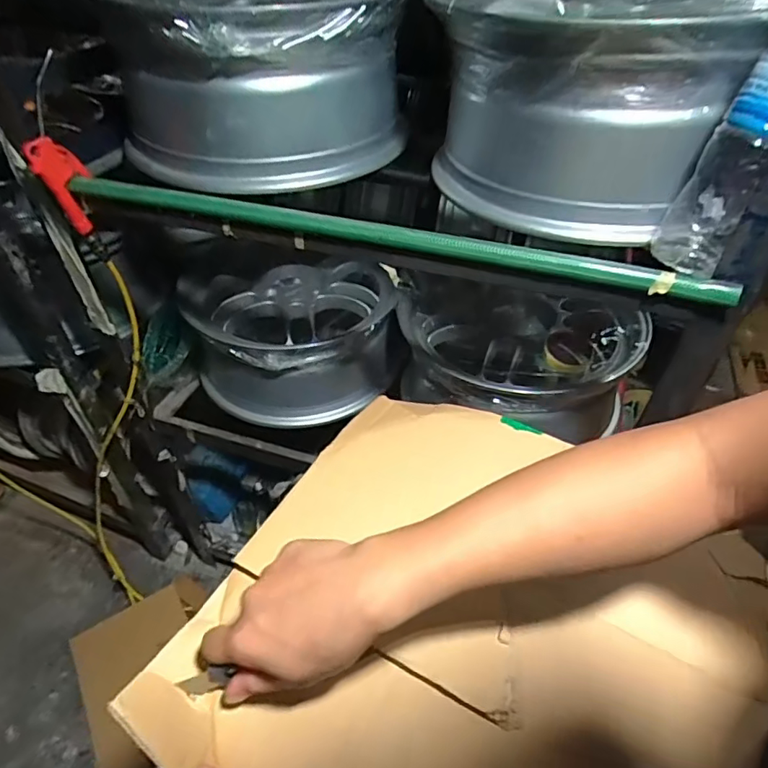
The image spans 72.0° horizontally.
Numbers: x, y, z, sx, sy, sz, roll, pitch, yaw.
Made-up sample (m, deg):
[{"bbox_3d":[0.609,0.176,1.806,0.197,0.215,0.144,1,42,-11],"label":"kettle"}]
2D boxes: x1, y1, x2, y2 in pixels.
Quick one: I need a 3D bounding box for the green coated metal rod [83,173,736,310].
[{"bbox_3d":[-0.031,-0.185,0.630,0.810,0.026,0.025,14,45,13],"label":"green coated metal rod"}]

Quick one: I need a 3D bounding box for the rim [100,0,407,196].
[{"bbox_3d":[-0.178,-0.503,0.830,0.391,0.218,0.461,-1,44,-3],"label":"rim"}]

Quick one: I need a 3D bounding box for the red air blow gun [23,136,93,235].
[{"bbox_3d":[-0.440,-0.274,0.734,0.063,0.132,0.021,-13,46,-14],"label":"red air blow gun"}]

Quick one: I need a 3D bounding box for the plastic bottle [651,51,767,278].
[{"bbox_3d":[0.320,-0.201,0.501,0.058,0.185,0.063,20,47,19],"label":"plastic bottle"}]

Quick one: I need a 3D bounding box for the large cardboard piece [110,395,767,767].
[{"bbox_3d":[0.075,0.195,0.419,0.409,0.050,0.394,24,48,22],"label":"large cardboard piece"}]

